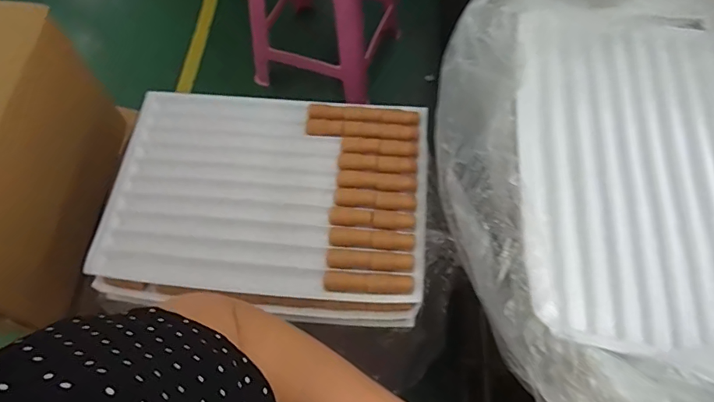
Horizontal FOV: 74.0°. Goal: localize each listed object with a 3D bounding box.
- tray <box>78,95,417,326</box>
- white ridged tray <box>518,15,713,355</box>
[{"bbox_3d":[-0.131,-0.005,0.689,0.446,0.032,0.326,4,63,4],"label":"tray"},{"bbox_3d":[0.339,-0.045,0.527,0.317,0.034,0.433,12,62,-1],"label":"white ridged tray"}]

